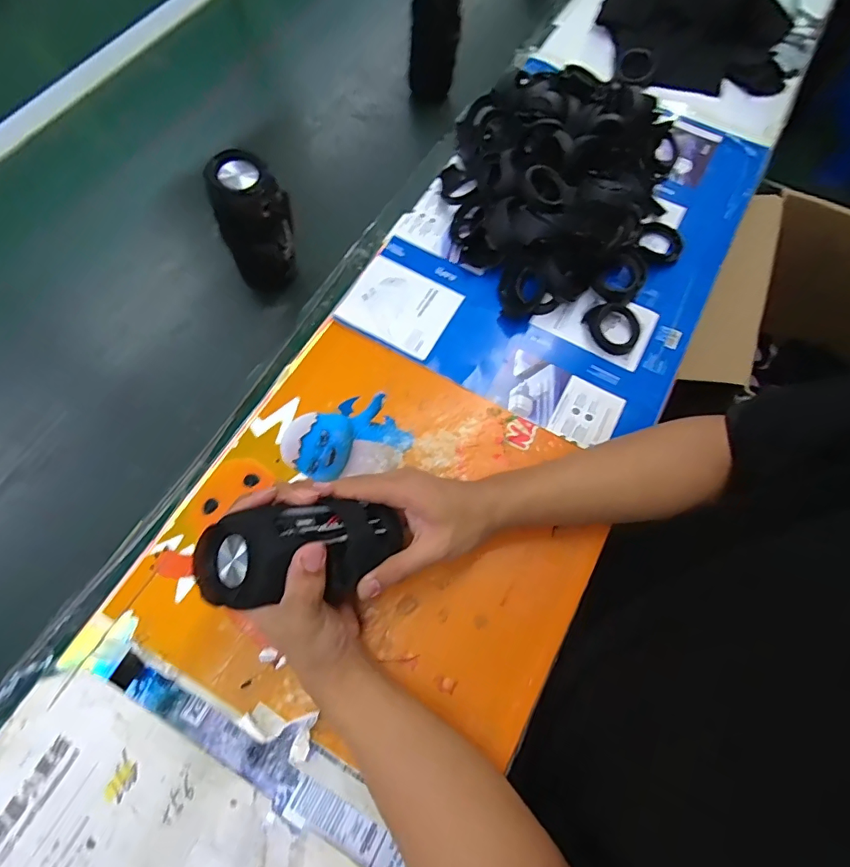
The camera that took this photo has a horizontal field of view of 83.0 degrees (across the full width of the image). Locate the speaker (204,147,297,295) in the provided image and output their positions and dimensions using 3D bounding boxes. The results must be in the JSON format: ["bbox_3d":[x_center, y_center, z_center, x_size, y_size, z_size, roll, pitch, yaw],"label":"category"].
[{"bbox_3d":[-0.176,-0.216,0.514,0.072,0.142,0.058,-17,70,-10],"label":"speaker"}]

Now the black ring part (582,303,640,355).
[{"bbox_3d":[0.212,-0.122,0.546,0.063,0.021,0.057,30,70,9],"label":"black ring part"}]

